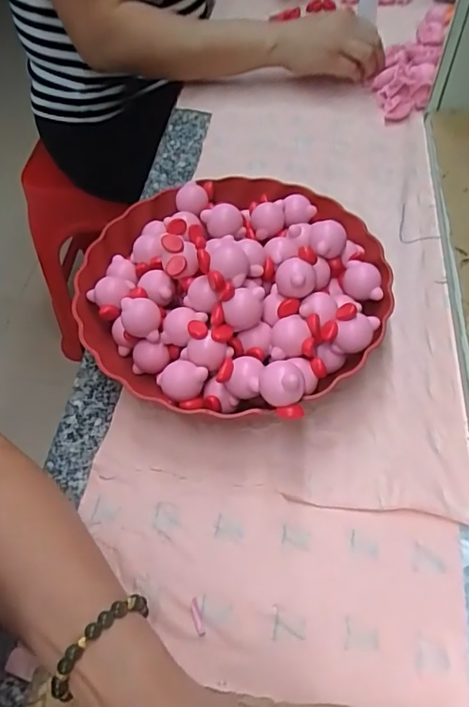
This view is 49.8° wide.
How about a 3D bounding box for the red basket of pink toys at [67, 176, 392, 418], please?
[{"bbox_3d":[0.002,-0.057,0.404,0.227,0.085,0.226,-2,55,3],"label":"red basket of pink toys"}]

